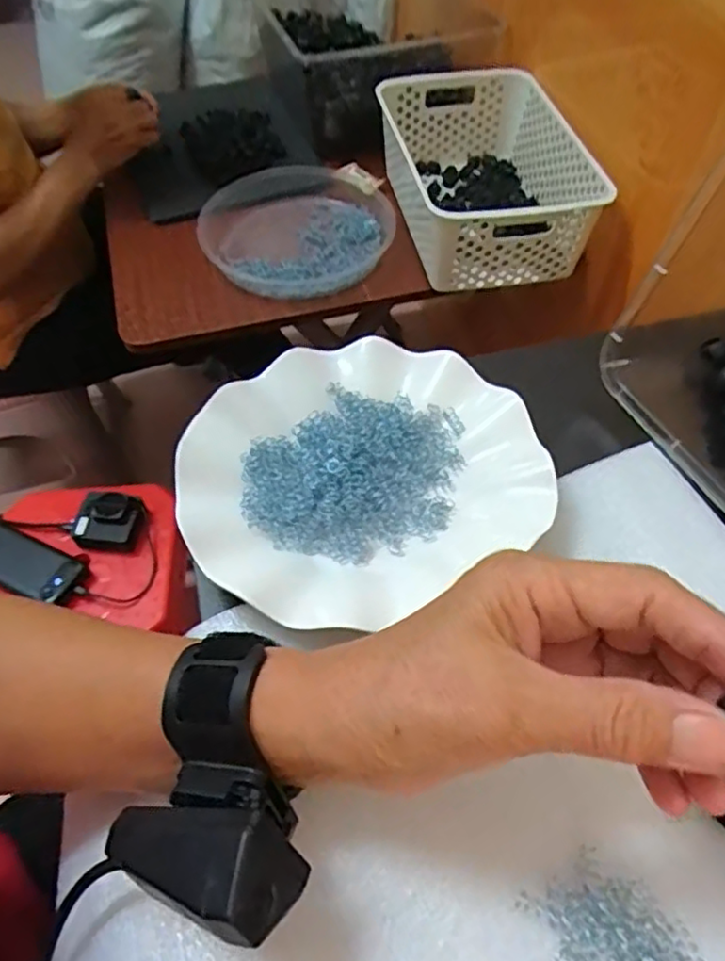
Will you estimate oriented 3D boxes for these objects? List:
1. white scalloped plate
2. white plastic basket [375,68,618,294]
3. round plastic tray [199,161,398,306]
[{"bbox_3d":[-0.004,-0.011,0.341,0.178,0.018,0.163,0,55,1],"label":"white scalloped plate"},{"bbox_3d":[0.140,-0.379,0.803,0.205,0.105,0.326,-10,56,-6],"label":"white plastic basket"},{"bbox_3d":[-0.080,-0.313,0.809,0.222,0.047,0.237,0,55,1],"label":"round plastic tray"}]

